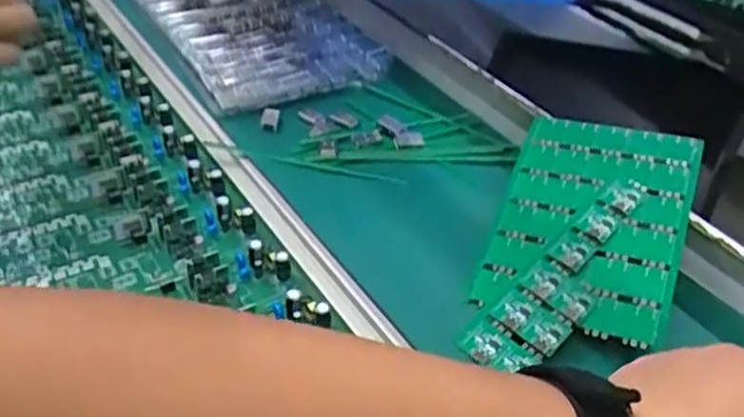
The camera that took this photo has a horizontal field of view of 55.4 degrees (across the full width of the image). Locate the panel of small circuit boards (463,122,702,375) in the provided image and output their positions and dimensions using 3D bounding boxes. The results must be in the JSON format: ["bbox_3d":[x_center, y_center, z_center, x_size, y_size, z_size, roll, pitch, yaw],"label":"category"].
[{"bbox_3d":[0.132,0.017,0.436,0.110,0.010,0.188,12,53,20],"label":"panel of small circuit boards"}]

